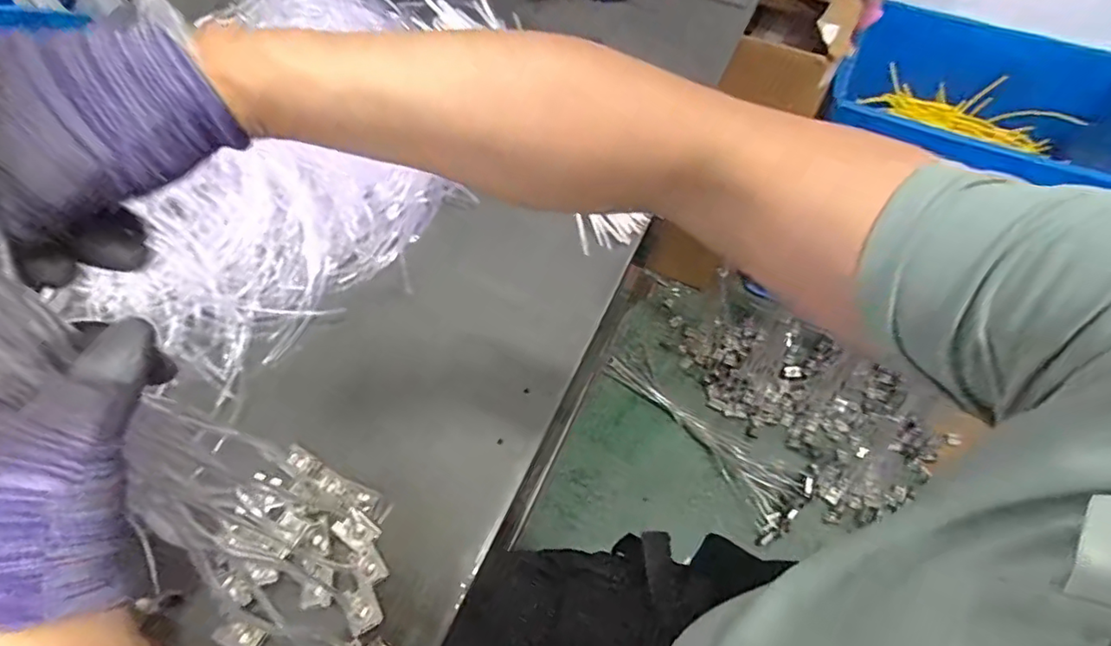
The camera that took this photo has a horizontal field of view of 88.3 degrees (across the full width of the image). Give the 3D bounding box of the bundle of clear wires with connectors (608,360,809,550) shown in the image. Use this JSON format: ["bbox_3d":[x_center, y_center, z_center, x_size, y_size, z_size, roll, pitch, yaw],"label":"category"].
[{"bbox_3d":[0.335,0.245,1.336,0.164,0.066,0.536,-37,65,-22],"label":"bundle of clear wires with connectors"}]

